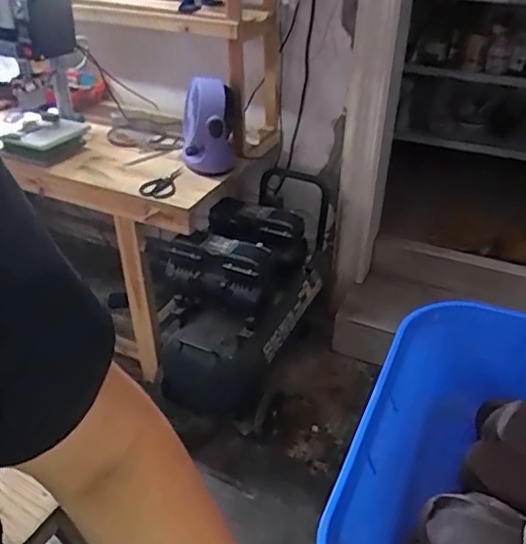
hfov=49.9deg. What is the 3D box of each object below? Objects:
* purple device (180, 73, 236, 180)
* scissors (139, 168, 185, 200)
[{"bbox_3d":[-0.147,-0.401,1.575,0.151,0.237,0.186,-3,34,-7],"label":"purple device"},{"bbox_3d":[-0.274,-0.250,1.551,0.092,0.013,0.203,5,34,6],"label":"scissors"}]

